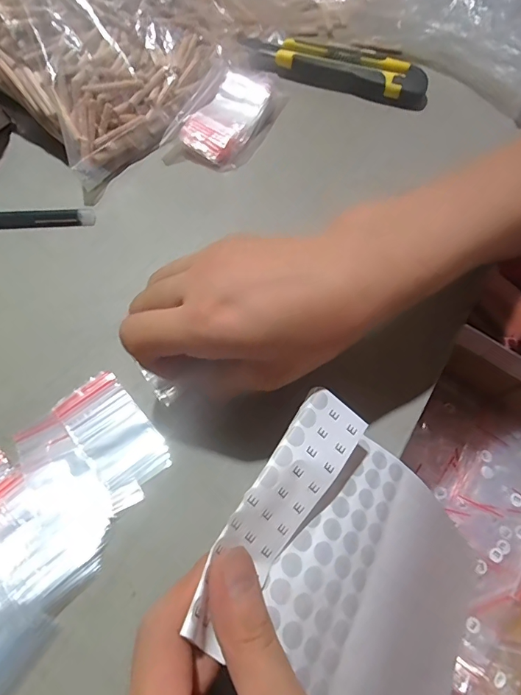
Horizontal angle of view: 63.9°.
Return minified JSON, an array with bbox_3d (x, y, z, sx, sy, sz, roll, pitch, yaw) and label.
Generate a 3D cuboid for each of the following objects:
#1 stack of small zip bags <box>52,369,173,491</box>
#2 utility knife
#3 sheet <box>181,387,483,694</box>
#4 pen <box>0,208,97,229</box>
[{"bbox_3d":[-0.088,0.050,0.250,0.039,0.004,0.073,-39,69,-15],"label":"stack of small zip bags"},{"bbox_3d":[0.069,-0.259,0.389,0.172,0.017,0.036,22,67,12],"label":"utility knife"},{"bbox_3d":[0.062,0.127,0.219,0.192,0.015,0.121,47,58,-21],"label":"sheet"},{"bbox_3d":[-0.201,-0.101,0.327,0.138,0.007,0.017,-4,64,1],"label":"pen"}]

